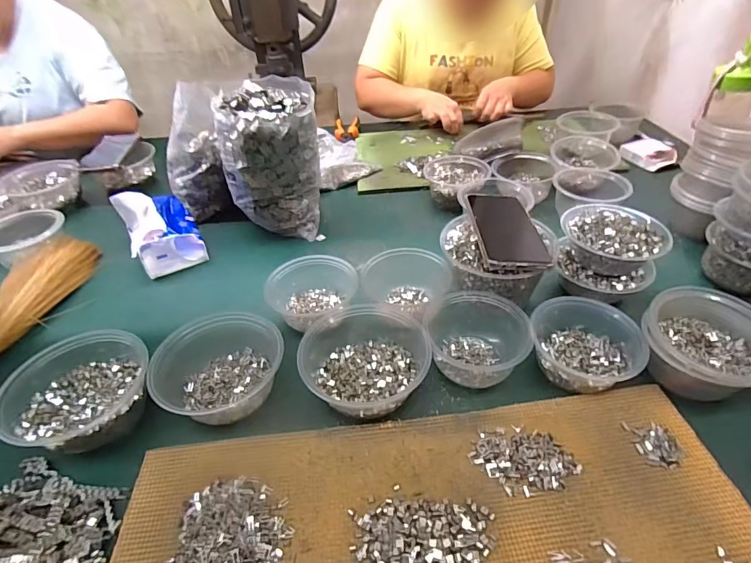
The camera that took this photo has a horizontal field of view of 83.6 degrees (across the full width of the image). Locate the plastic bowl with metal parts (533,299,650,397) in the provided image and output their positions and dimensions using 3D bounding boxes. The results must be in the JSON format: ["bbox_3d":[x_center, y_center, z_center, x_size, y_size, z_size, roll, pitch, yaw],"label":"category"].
[{"bbox_3d":[0.228,0.068,0.461,0.110,0.049,0.100,-2,41,2],"label":"plastic bowl with metal parts"}]

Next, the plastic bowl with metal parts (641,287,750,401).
[{"bbox_3d":[0.339,0.068,0.435,0.119,0.066,0.120,-2,41,2],"label":"plastic bowl with metal parts"}]

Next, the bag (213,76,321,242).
[{"bbox_3d":[-0.164,-0.191,0.677,0.151,0.227,0.131,-11,42,-9],"label":"bag"}]

